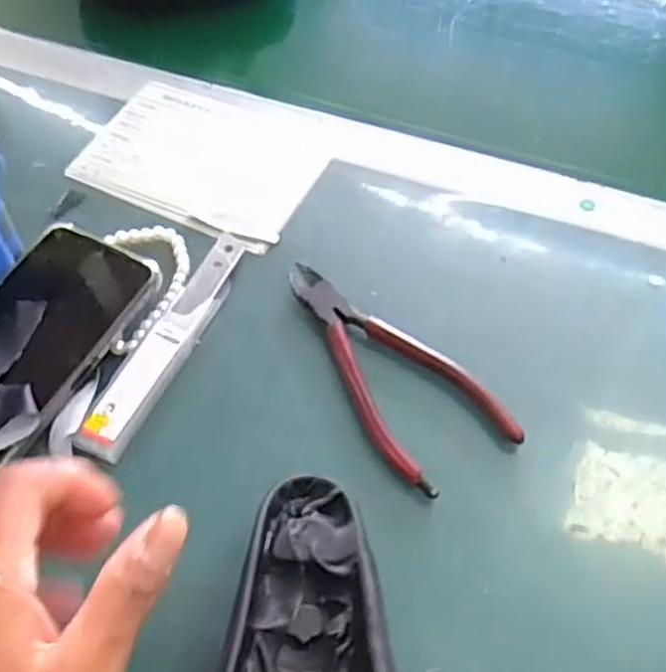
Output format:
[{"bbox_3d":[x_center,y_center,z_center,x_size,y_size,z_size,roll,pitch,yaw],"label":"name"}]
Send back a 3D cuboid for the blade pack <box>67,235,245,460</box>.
[{"bbox_3d":[-0.087,0.001,0.398,0.023,0.013,0.153,21,58,11],"label":"blade pack"}]

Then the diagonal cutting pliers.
[{"bbox_3d":[0.024,0.016,0.396,0.064,0.013,0.153,-34,64,-22],"label":"diagonal cutting pliers"}]

